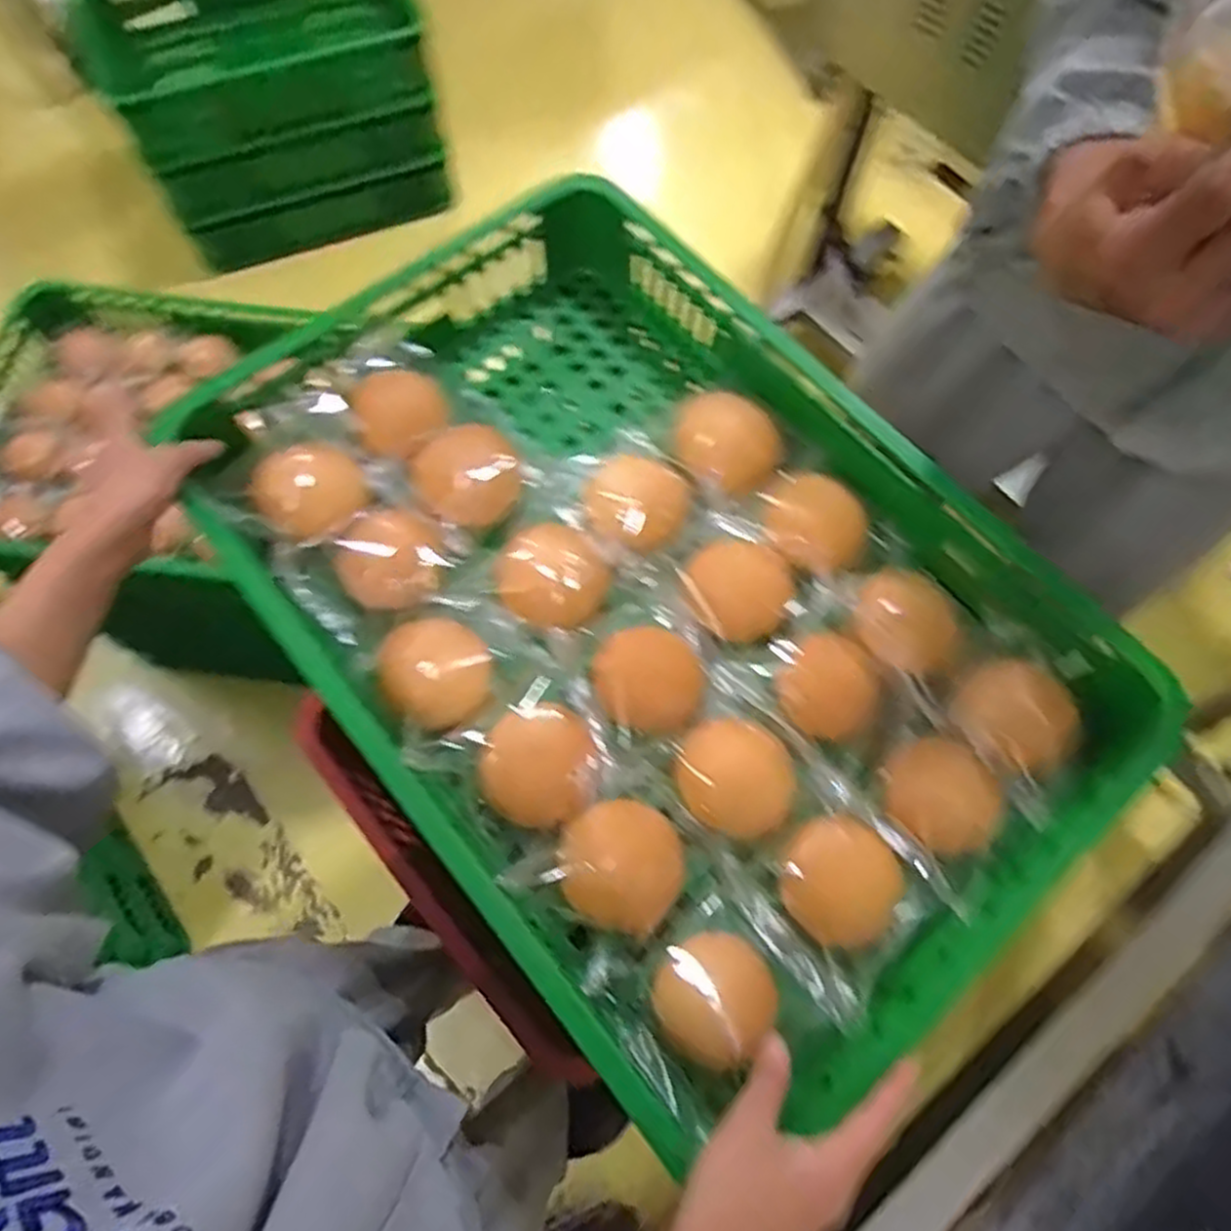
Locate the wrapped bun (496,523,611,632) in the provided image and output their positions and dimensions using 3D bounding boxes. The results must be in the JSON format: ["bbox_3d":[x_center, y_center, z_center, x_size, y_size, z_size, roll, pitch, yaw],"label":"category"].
[{"bbox_3d":[-0.048,-0.027,0.563,0.079,0.030,0.065,28,72,11],"label":"wrapped bun"}]

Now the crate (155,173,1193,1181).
[{"bbox_3d":[0.021,-0.015,0.563,0.429,0.117,0.610,-40,74,-14],"label":"crate"}]

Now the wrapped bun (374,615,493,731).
[{"bbox_3d":[-0.120,0.037,0.526,0.085,0.042,0.075,39,74,14],"label":"wrapped bun"}]

